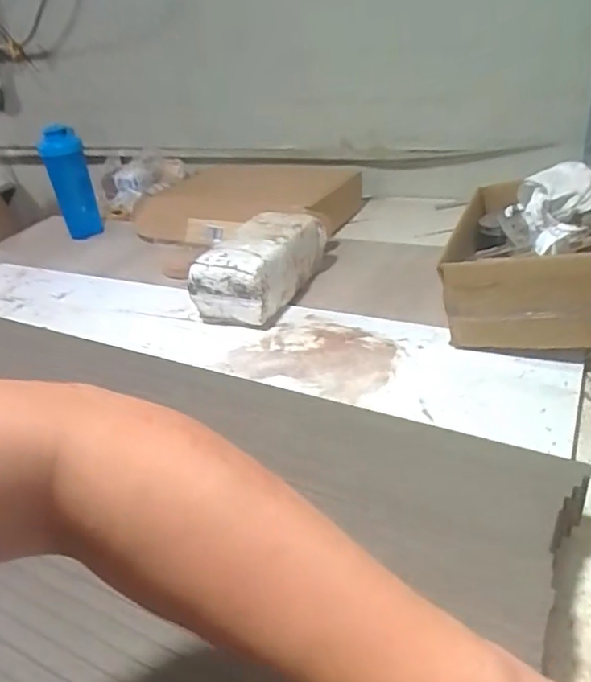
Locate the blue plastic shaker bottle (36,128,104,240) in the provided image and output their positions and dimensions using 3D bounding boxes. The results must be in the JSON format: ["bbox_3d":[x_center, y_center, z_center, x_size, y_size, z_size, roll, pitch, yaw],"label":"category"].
[{"bbox_3d":[-0.493,-0.344,1.303,0.086,0.242,0.096,-15,32,-15],"label":"blue plastic shaker bottle"}]

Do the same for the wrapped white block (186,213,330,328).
[{"bbox_3d":[-0.057,-0.119,0.937,0.132,0.107,0.224,9,34,23],"label":"wrapped white block"}]

